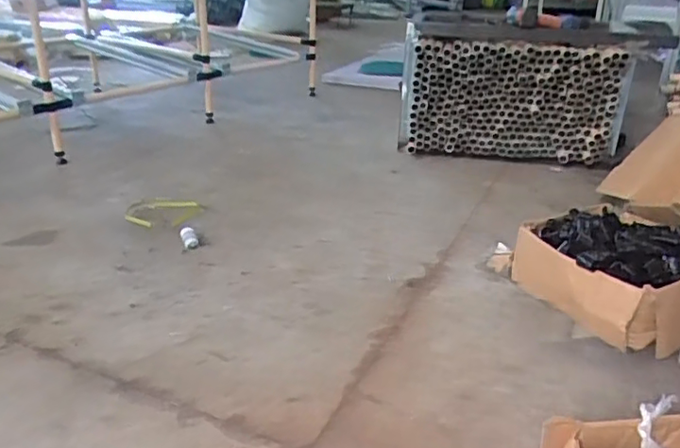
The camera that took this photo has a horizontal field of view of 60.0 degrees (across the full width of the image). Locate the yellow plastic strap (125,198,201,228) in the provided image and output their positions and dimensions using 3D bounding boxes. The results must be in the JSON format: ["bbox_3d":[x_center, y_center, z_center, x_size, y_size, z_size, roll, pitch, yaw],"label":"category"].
[{"bbox_3d":[-0.469,-0.035,1.559,0.166,0.015,0.177,1,26,-1],"label":"yellow plastic strap"}]

